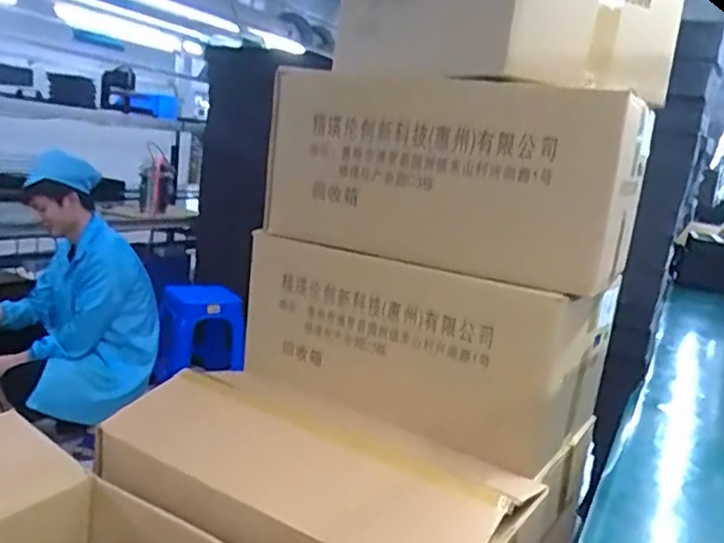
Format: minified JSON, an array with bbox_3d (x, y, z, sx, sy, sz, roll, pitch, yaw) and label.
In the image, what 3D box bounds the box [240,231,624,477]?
[{"bbox_3d":[0.100,0.103,1.059,0.522,0.251,0.297,13,13,28],"label":"box"}]

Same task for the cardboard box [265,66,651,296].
[{"bbox_3d":[0.141,-0.146,0.985,0.493,0.246,0.287,13,13,28],"label":"cardboard box"}]

